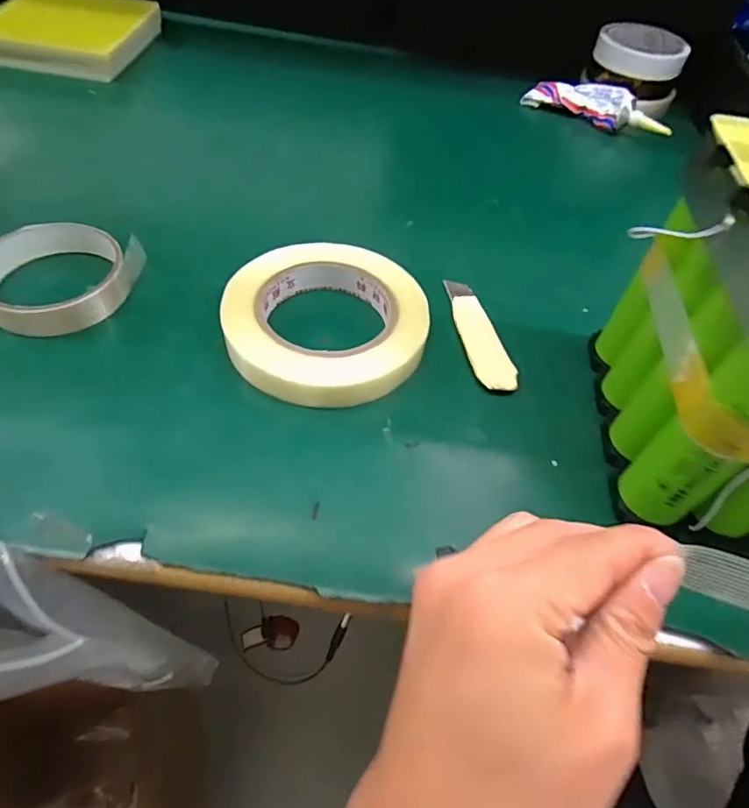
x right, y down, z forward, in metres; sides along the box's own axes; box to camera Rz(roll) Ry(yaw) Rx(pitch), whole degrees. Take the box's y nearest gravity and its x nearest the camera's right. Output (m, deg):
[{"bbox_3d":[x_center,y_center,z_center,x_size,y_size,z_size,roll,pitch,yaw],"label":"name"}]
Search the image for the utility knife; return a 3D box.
[{"bbox_3d":[0.066,-0.047,0.344,0.023,0.006,0.099,-6,55,-11],"label":"utility knife"}]

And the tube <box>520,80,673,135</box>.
[{"bbox_3d":[0.231,-0.309,0.551,0.147,0.032,0.031,32,57,16],"label":"tube"}]

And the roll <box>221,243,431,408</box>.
[{"bbox_3d":[-0.028,-0.049,0.323,0.117,0.027,0.108,3,54,-4],"label":"roll"}]

